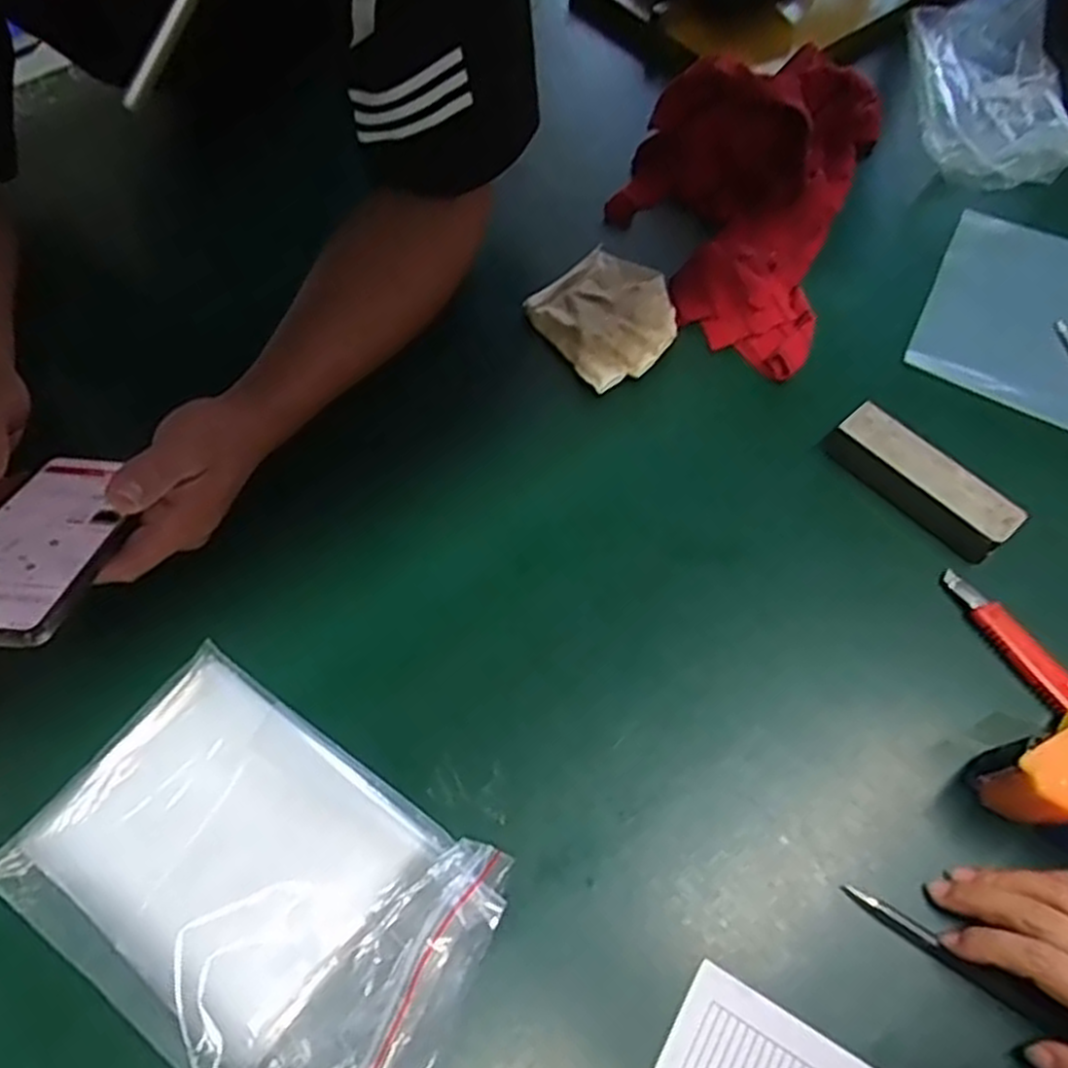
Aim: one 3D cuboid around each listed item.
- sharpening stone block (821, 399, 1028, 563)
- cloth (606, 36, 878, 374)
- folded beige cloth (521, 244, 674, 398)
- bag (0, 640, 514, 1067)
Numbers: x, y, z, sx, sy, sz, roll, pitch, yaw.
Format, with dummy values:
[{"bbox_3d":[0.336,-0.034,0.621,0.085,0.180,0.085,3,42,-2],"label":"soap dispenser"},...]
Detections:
[{"bbox_3d":[0.246,-0.035,0.499,0.030,0.036,0.119,-37,67,-19],"label":"sharpening stone block"},{"bbox_3d":[0.166,-0.293,0.620,0.185,0.085,0.339,20,63,11],"label":"cloth"},{"bbox_3d":[0.057,-0.166,0.587,0.102,0.020,0.115,-31,65,-16],"label":"folded beige cloth"},{"bbox_3d":[-0.139,0.176,0.394,0.231,0.021,0.150,29,65,15],"label":"bag"}]

